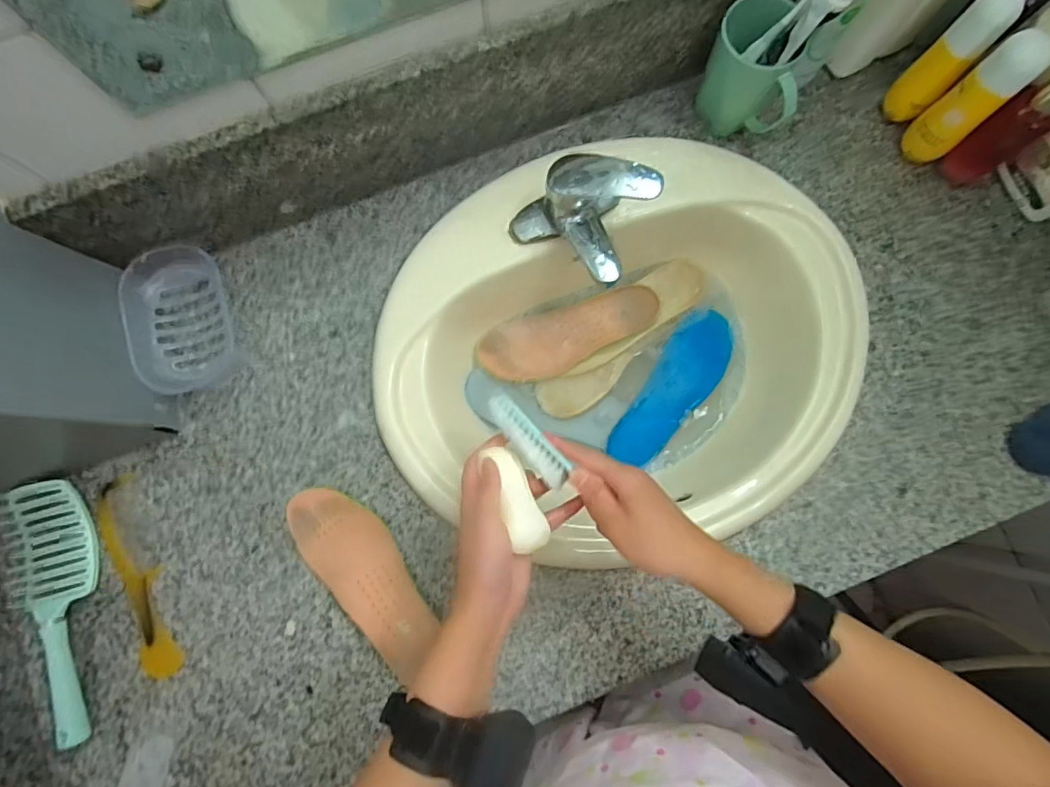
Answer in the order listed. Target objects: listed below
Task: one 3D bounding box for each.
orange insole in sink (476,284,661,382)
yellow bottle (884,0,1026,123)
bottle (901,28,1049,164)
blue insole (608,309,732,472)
[{"bbox_3d":[0.057,-0.073,0.655,0.225,0.014,0.078,-17,82,-2],"label":"orange insole in sink"},{"bbox_3d":[0.431,-0.340,0.542,0.036,0.151,0.041,-44,84,-6],"label":"yellow bottle"},{"bbox_3d":[0.451,-0.294,0.537,0.041,0.150,0.048,-39,84,-6],"label":"bottle"},{"bbox_3d":[0.189,-0.006,0.654,0.075,0.014,0.215,34,83,4],"label":"blue insole"}]

